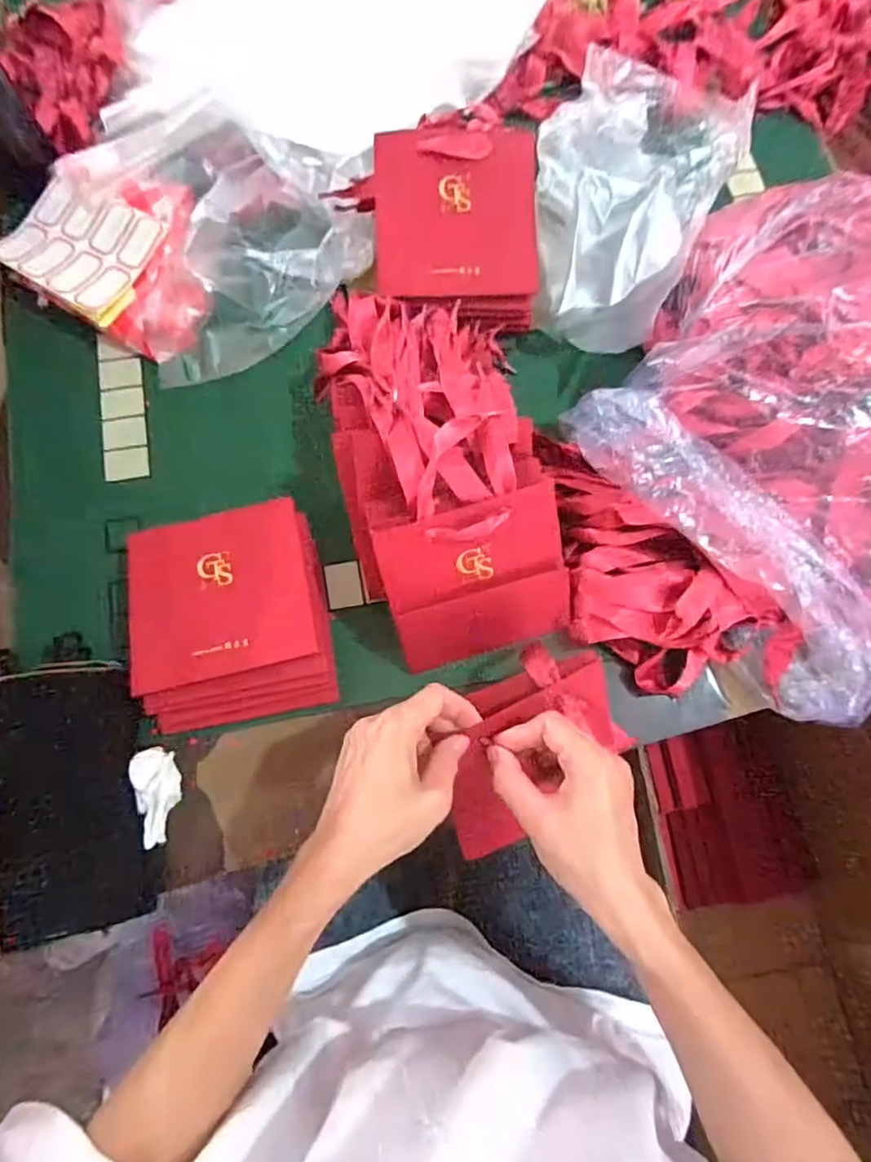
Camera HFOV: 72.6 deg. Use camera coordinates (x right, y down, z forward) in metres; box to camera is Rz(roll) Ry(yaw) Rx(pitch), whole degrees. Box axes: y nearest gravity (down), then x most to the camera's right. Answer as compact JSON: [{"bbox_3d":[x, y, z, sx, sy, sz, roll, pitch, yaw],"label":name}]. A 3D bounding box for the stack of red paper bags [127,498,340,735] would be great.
[{"bbox_3d":[-0.164,0.027,0.480,0.144,0.044,0.165,-11,76,-4],"label":"stack of red paper bags"}]

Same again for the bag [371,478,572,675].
[{"bbox_3d":[0.033,0.000,0.456,0.136,0.019,0.126,-17,117,-2],"label":"bag"}]

